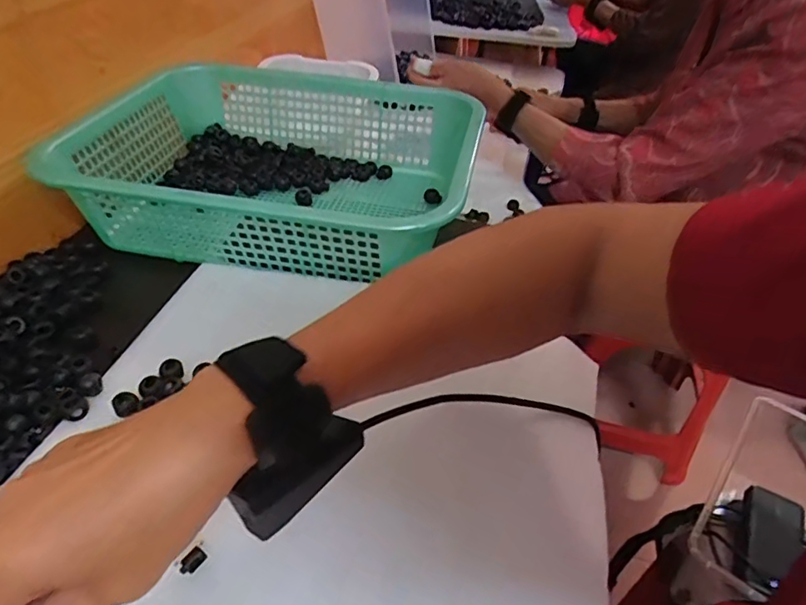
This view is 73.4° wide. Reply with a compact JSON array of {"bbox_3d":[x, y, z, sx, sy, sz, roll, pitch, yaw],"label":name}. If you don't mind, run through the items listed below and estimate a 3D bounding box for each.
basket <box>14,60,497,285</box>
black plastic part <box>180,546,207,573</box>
[{"bbox_3d":[-0.122,-0.142,0.569,0.381,0.099,0.306,11,42,9],"label":"basket"},{"bbox_3d":[-0.119,0.145,0.305,0.009,0.004,0.015,25,46,21],"label":"black plastic part"}]

